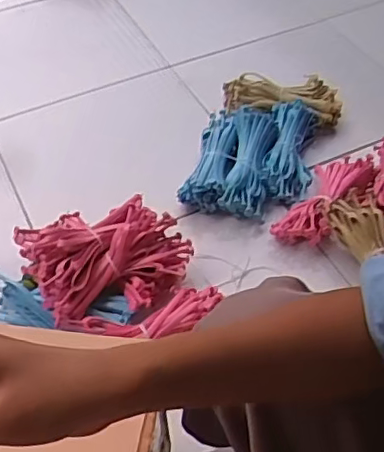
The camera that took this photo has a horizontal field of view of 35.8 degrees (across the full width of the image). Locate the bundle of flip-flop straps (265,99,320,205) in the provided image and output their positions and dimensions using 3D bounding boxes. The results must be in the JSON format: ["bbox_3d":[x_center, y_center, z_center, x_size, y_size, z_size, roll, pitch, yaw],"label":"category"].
[{"bbox_3d":[0.173,-0.130,1.046,0.084,0.055,0.203,9,64,8],"label":"bundle of flip-flop straps"}]

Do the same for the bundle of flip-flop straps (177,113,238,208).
[{"bbox_3d":[0.033,-0.122,1.037,0.075,0.051,0.207,8,50,8],"label":"bundle of flip-flop straps"}]

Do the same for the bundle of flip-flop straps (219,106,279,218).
[{"bbox_3d":[0.097,-0.111,1.013,0.077,0.042,0.204,8,62,8],"label":"bundle of flip-flop straps"}]

